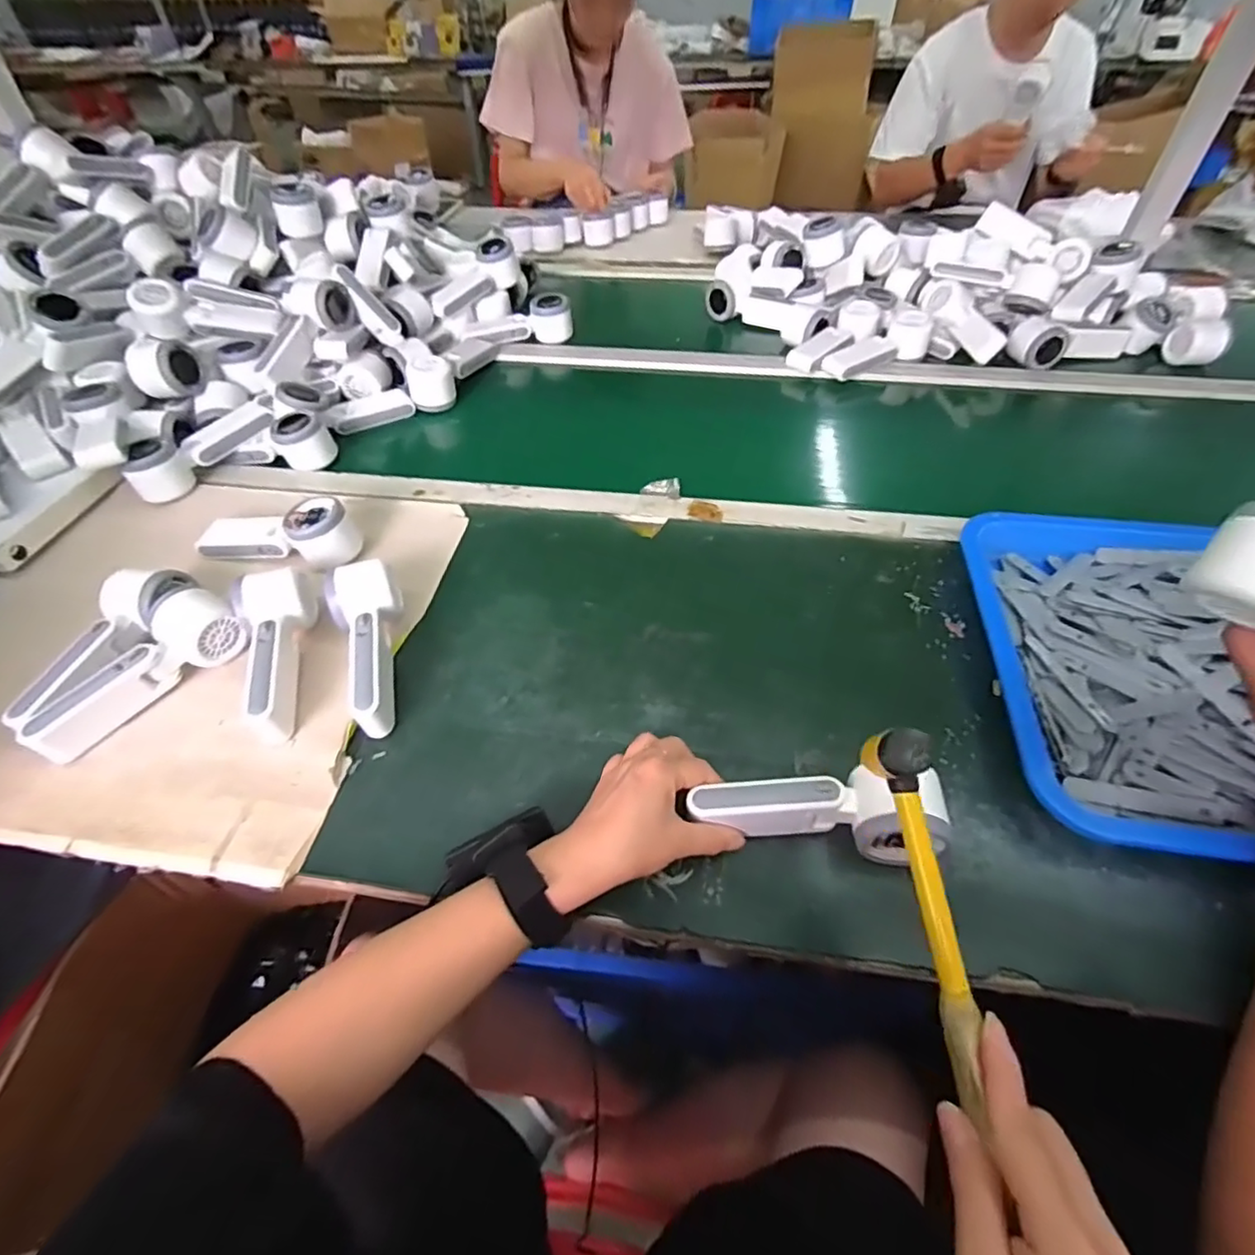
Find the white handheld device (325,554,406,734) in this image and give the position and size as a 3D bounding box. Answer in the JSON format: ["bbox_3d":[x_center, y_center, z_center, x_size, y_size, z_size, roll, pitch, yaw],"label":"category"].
[{"bbox_3d":[-0.212,0.015,0.512,0.053,0.058,0.142,-18,51,-14],"label":"white handheld device"}]

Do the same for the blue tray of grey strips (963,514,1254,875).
[{"bbox_3d":[0.526,0.041,0.481,0.472,0.054,0.342,8,50,7],"label":"blue tray of grey strips"}]

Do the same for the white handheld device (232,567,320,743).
[{"bbox_3d":[-0.296,0.018,0.512,0.053,0.047,0.155,-14,51,-11],"label":"white handheld device"}]

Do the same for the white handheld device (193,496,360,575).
[{"bbox_3d":[-0.349,-0.100,0.611,0.160,0.051,0.065,6,49,5],"label":"white handheld device"}]

